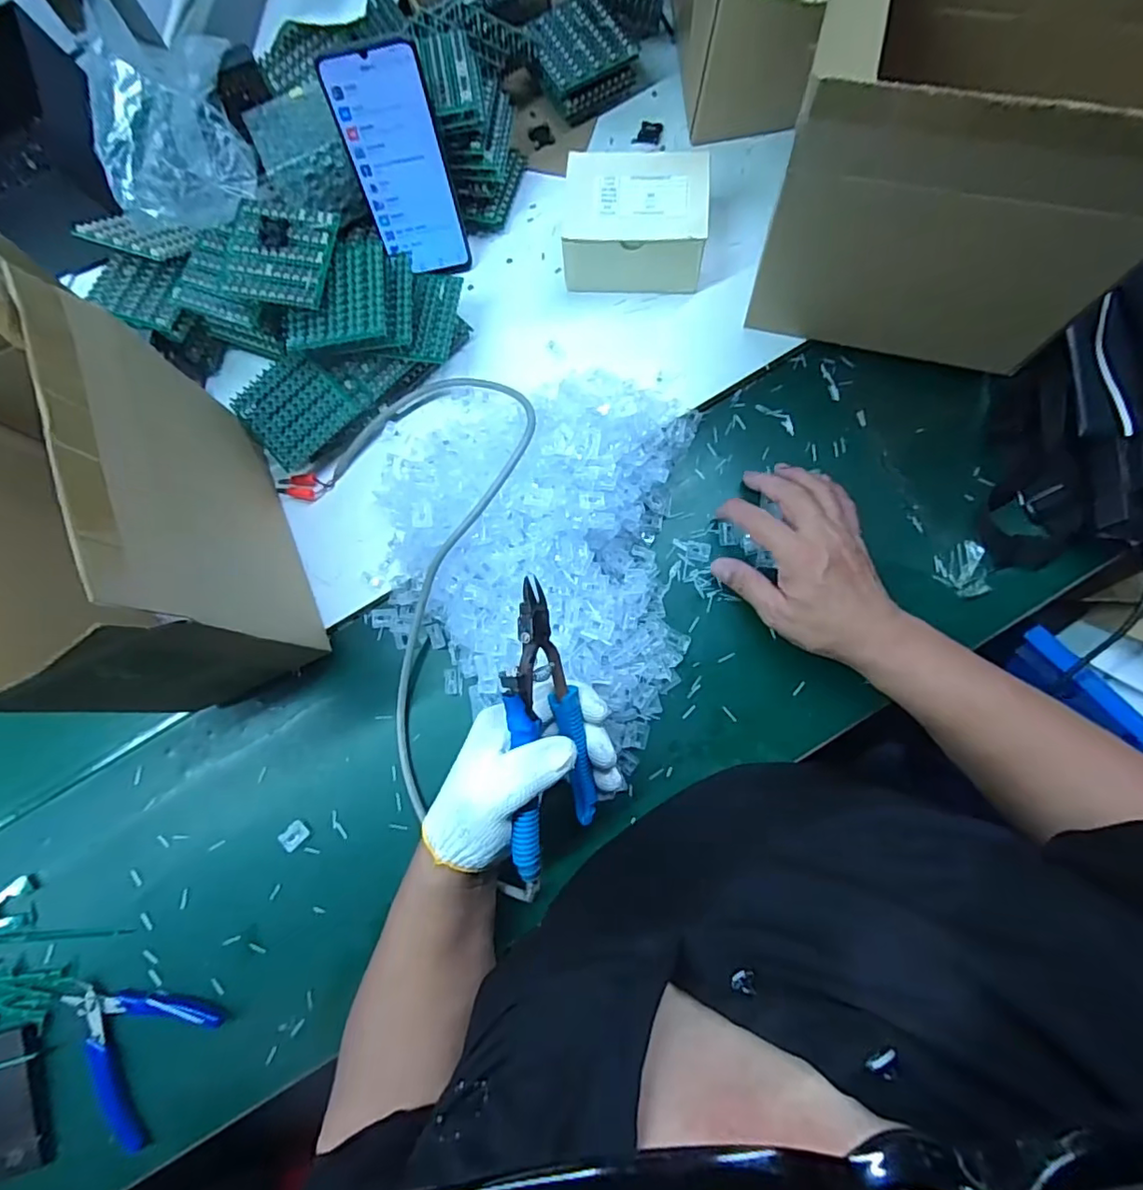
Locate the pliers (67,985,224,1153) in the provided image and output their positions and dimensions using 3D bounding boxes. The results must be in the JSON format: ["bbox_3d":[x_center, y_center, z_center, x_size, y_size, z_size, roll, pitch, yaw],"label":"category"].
[{"bbox_3d":[-0.345,0.348,0.444,0.107,0.019,0.111,29,84,6],"label":"pliers"}]

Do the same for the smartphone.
[{"bbox_3d":[-0.140,-0.351,0.483,0.074,0.159,0.007,-8,57,4],"label":"smartphone"}]

